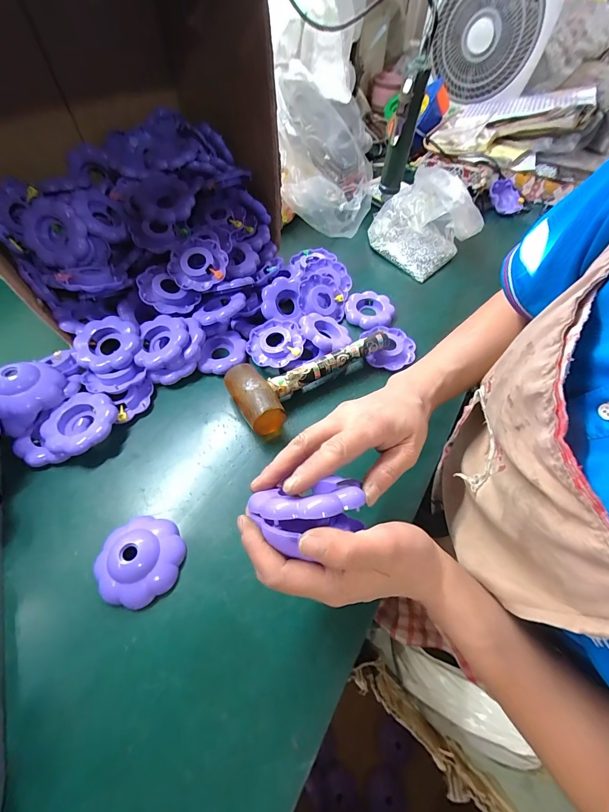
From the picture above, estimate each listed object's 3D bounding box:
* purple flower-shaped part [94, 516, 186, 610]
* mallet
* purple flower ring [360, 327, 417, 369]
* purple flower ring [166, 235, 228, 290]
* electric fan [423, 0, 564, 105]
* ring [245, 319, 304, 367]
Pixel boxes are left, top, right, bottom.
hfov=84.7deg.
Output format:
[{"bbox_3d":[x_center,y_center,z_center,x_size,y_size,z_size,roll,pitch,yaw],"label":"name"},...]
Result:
[{"bbox_3d":[-0.167,0.152,0.337,0.079,0.031,0.080,1,56,-1],"label":"purple flower-shaped part"},{"bbox_3d":[0.003,-0.055,0.469,0.228,0.055,0.092,-34,63,-22],"label":"mallet"},{"bbox_3d":[0.132,-0.092,0.519,0.080,0.020,0.086,1,56,-1],"label":"purple flower ring"},{"bbox_3d":[-0.160,-0.213,0.503,0.085,0.023,0.084,-17,82,-5],"label":"purple flower ring"},{"bbox_3d":[0.500,-1.037,0.895,0.303,0.318,0.086,22,52,10],"label":"electric fan"},{"bbox_3d":[-0.044,-0.096,0.498,0.082,0.023,0.083,1,56,-1],"label":"ring"}]

